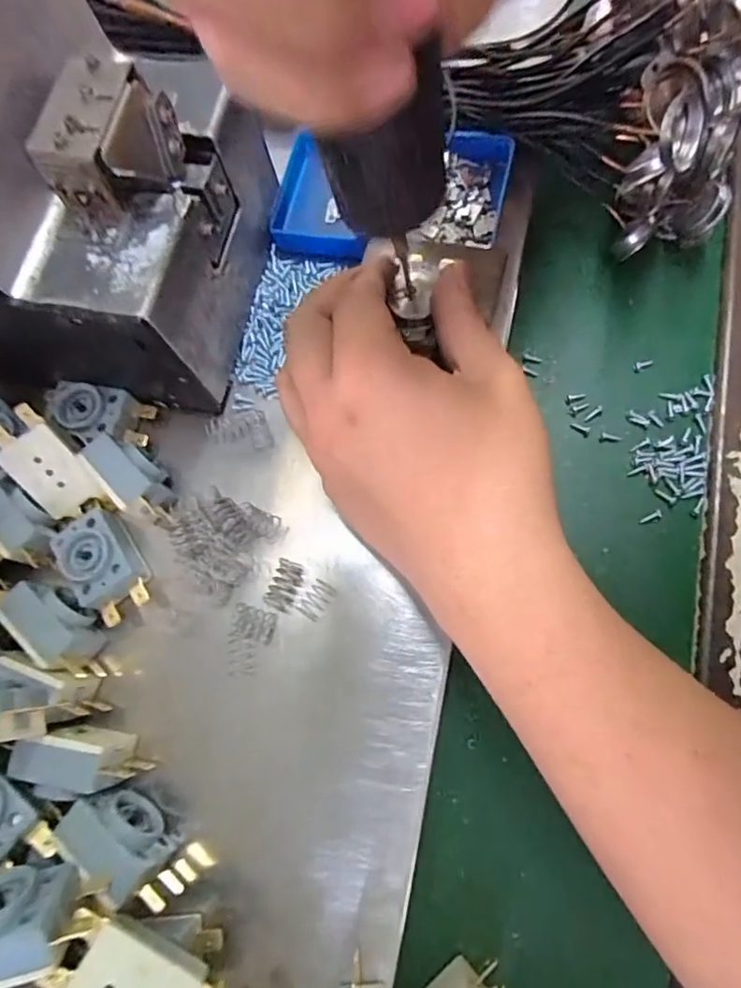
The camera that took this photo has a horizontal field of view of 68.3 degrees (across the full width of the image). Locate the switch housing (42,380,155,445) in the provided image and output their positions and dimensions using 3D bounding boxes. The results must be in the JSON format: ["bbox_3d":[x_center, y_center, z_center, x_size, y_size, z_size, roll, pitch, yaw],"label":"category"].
[{"bbox_3d":[-0.130,-0.036,0.261,0.046,0.014,0.027,11,76,8],"label":"switch housing"}]

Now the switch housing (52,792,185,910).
[{"bbox_3d":[-0.094,0.129,0.210,0.037,0.033,0.021,35,81,13],"label":"switch housing"}]

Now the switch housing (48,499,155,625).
[{"bbox_3d":[-0.118,0.028,0.240,0.029,0.014,0.052,-37,74,-5],"label":"switch housing"}]

